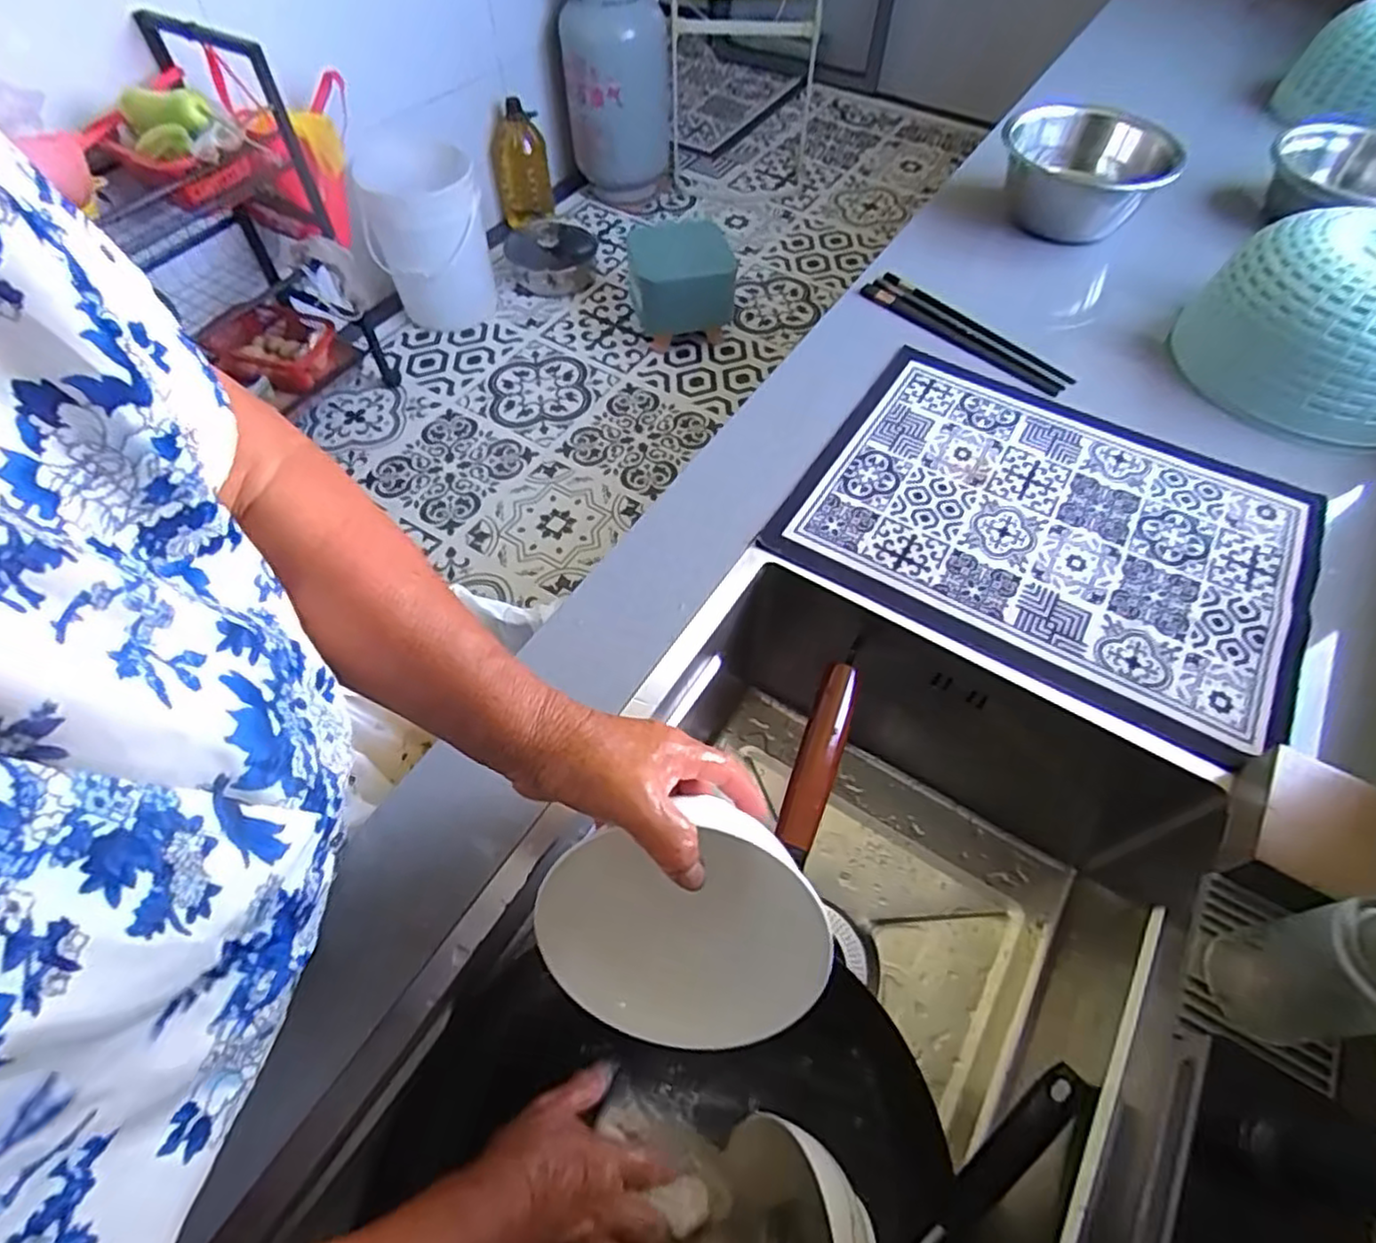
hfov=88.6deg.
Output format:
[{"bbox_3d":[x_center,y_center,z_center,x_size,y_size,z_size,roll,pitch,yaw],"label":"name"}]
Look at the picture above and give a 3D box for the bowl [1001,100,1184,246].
[{"bbox_3d":[0.463,-0.529,0.836,0.175,0.093,0.175,0,57,0],"label":"bowl"}]

